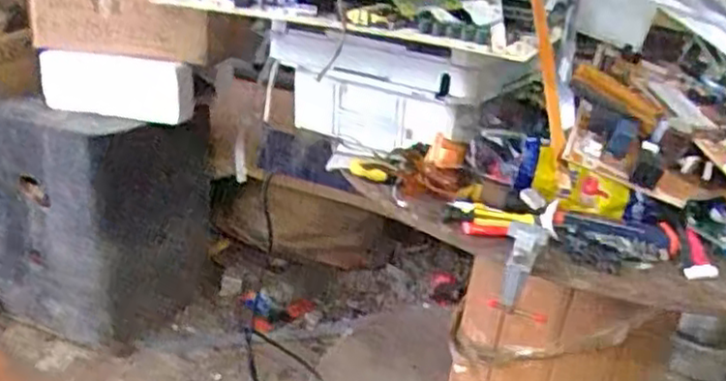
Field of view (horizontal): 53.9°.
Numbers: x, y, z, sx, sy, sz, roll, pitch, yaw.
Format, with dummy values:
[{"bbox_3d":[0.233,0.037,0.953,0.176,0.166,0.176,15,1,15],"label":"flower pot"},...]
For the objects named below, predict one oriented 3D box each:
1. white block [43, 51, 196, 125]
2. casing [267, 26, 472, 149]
[{"bbox_3d":[-0.422,-0.174,1.206,0.266,0.102,0.043,9,22,5],"label":"white block"},{"bbox_3d":[0.003,-0.114,0.877,0.278,0.154,0.043,15,43,26],"label":"casing"}]

